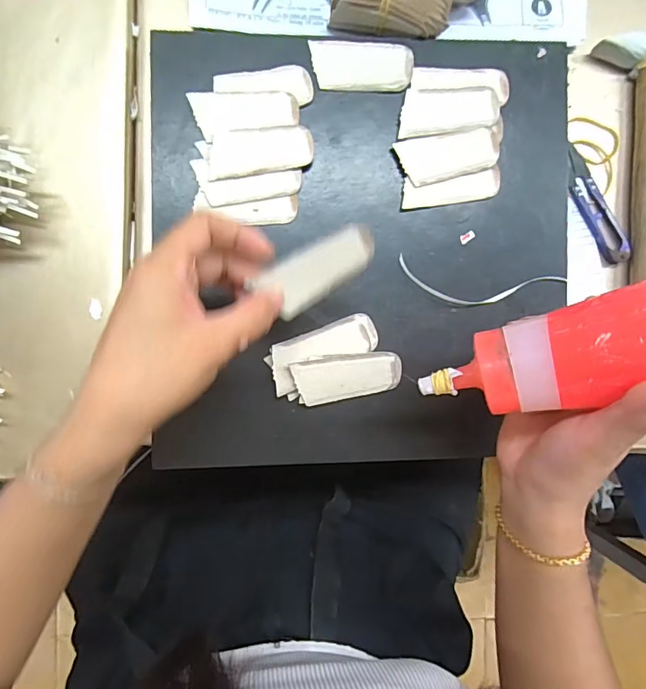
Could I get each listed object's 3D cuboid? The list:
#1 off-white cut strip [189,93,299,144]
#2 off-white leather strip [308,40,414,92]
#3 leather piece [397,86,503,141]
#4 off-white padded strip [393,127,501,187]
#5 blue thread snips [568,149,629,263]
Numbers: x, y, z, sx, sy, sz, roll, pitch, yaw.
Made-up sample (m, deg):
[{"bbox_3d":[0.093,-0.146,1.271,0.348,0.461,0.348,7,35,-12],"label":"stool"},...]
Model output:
[{"bbox_3d":[-0.053,-0.160,0.317,0.070,0.004,0.031,-8,92,-4],"label":"off-white cut strip"},{"bbox_3d":[0.027,-0.196,0.322,0.070,0.008,0.032,1,91,-5],"label":"off-white leather strip"},{"bbox_3d":[0.090,-0.166,0.328,0.070,0.004,0.032,-3,92,-5],"label":"leather piece"},{"bbox_3d":[0.090,-0.135,0.329,0.070,0.006,0.032,-12,92,-4],"label":"off-white padded strip"},{"bbox_3d":[0.213,-0.108,0.363,0.021,0.012,0.093,-29,94,-3],"label":"blue thread snips"}]

